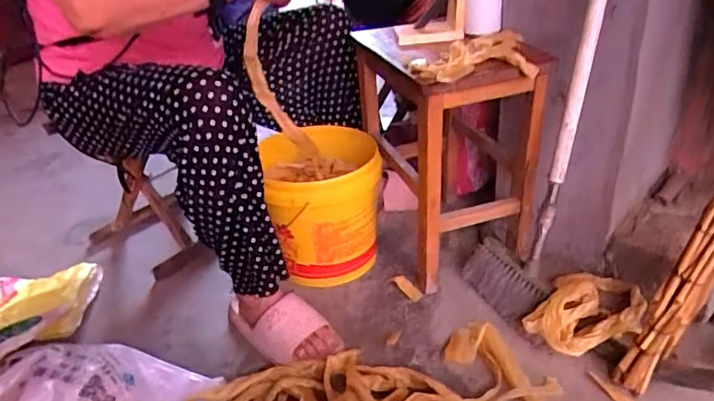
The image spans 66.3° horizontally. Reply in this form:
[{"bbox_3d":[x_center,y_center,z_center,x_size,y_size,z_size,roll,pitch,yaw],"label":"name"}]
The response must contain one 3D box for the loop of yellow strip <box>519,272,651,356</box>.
[{"bbox_3d":[0.395,0.177,0.930,0.155,0.072,0.242,20,38,38],"label":"loop of yellow strip"}]

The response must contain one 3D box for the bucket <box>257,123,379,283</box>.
[{"bbox_3d":[-0.065,0.014,1.116,0.218,0.262,0.219,-4,29,2],"label":"bucket"}]

